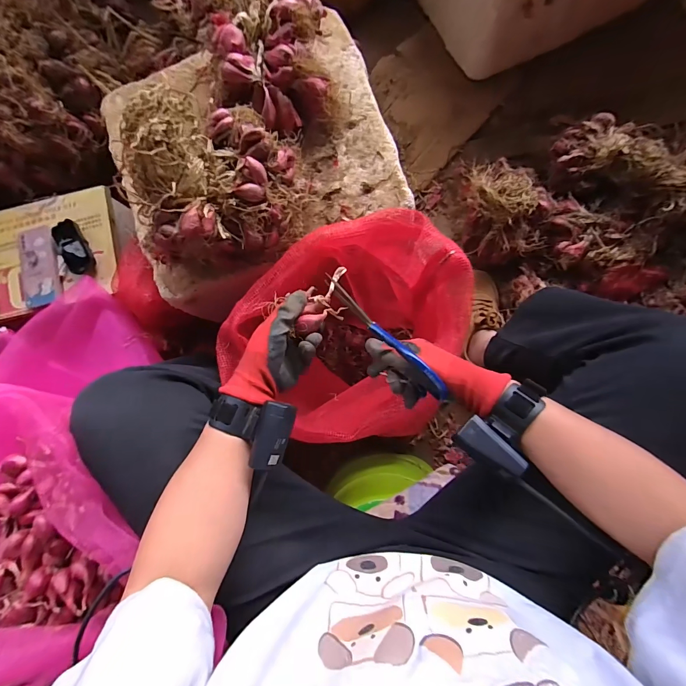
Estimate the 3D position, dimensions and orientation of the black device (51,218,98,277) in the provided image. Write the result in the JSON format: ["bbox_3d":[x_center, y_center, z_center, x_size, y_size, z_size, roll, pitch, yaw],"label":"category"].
[{"bbox_3d":[-0.543,-0.191,0.697,0.047,0.034,0.111,-30,83,2],"label":"black device"}]

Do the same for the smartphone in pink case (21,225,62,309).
[{"bbox_3d":[-0.625,-0.159,0.709,0.082,0.015,0.163,-11,84,8],"label":"smartphone in pink case"}]

